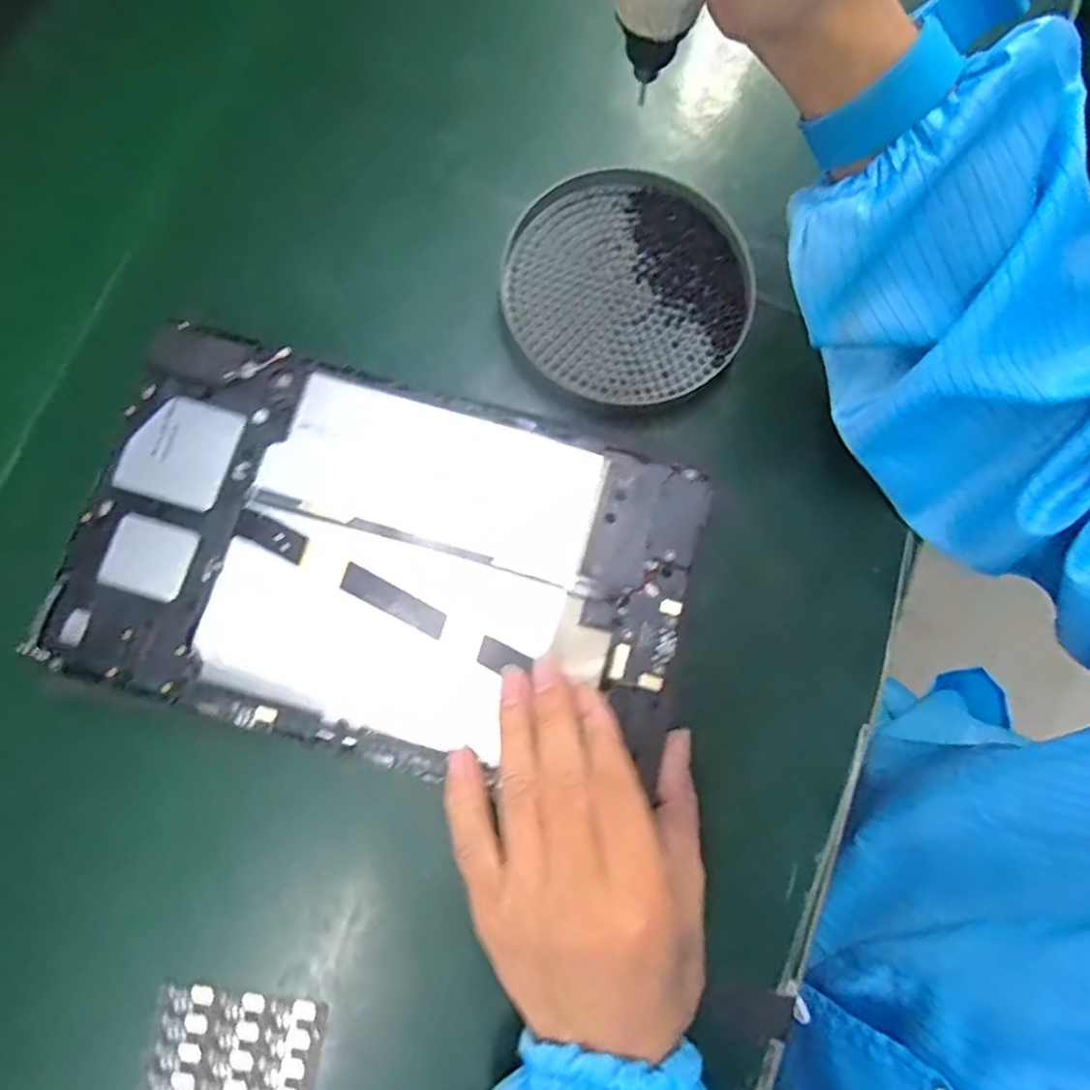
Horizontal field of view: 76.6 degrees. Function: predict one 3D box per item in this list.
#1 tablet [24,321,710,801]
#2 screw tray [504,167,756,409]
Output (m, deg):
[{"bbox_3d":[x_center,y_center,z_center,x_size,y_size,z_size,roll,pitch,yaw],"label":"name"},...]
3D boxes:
[{"bbox_3d":[-0.062,0.007,0.276,0.236,0.009,0.143,16,79,2],"label":"tablet"},{"bbox_3d":[0.038,-0.120,0.322,0.112,0.016,0.106,11,79,2],"label":"screw tray"}]

